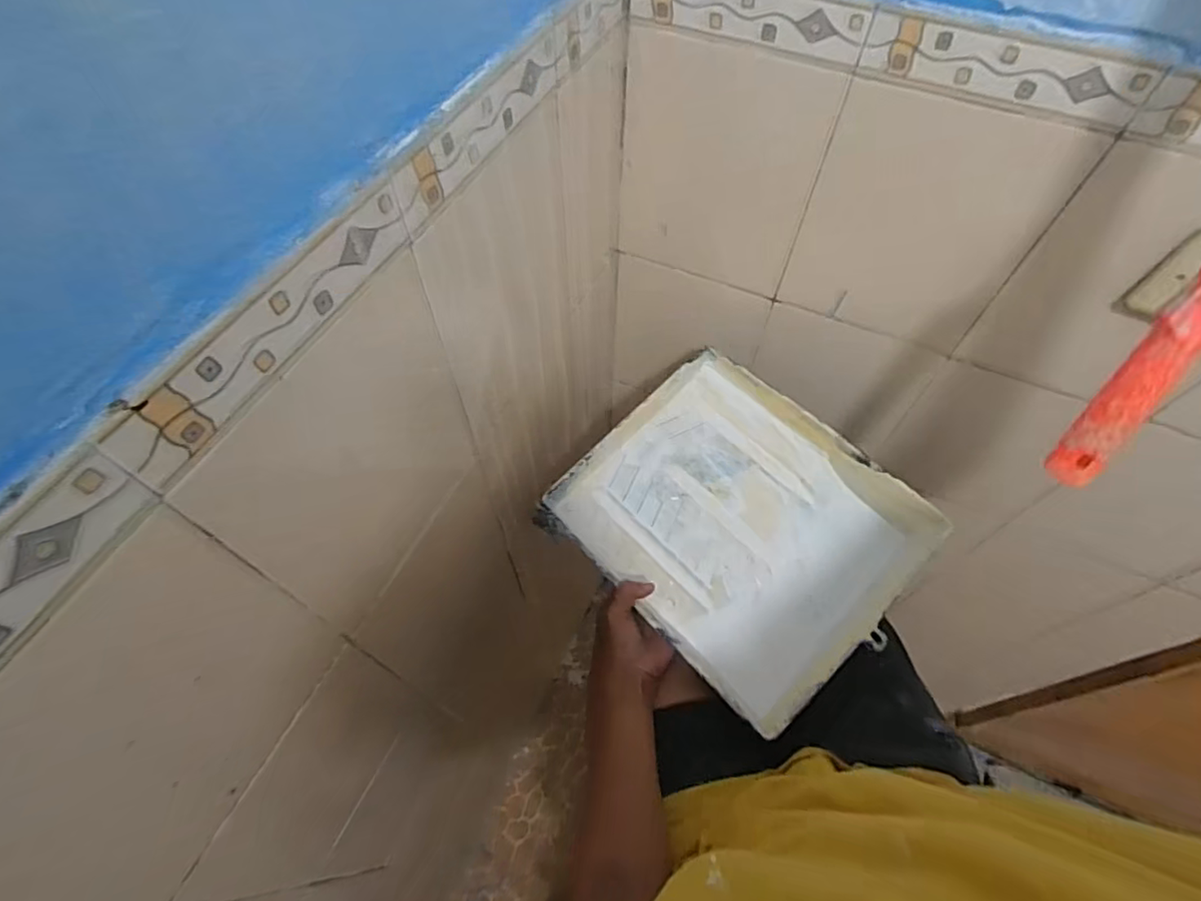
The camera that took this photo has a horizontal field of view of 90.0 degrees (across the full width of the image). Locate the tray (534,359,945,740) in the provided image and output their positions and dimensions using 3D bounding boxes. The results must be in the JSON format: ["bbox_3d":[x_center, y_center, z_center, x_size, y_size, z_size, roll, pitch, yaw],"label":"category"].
[{"bbox_3d":[0.153,0.078,0.654,0.344,0.079,0.288,44,79,11],"label":"tray"}]

